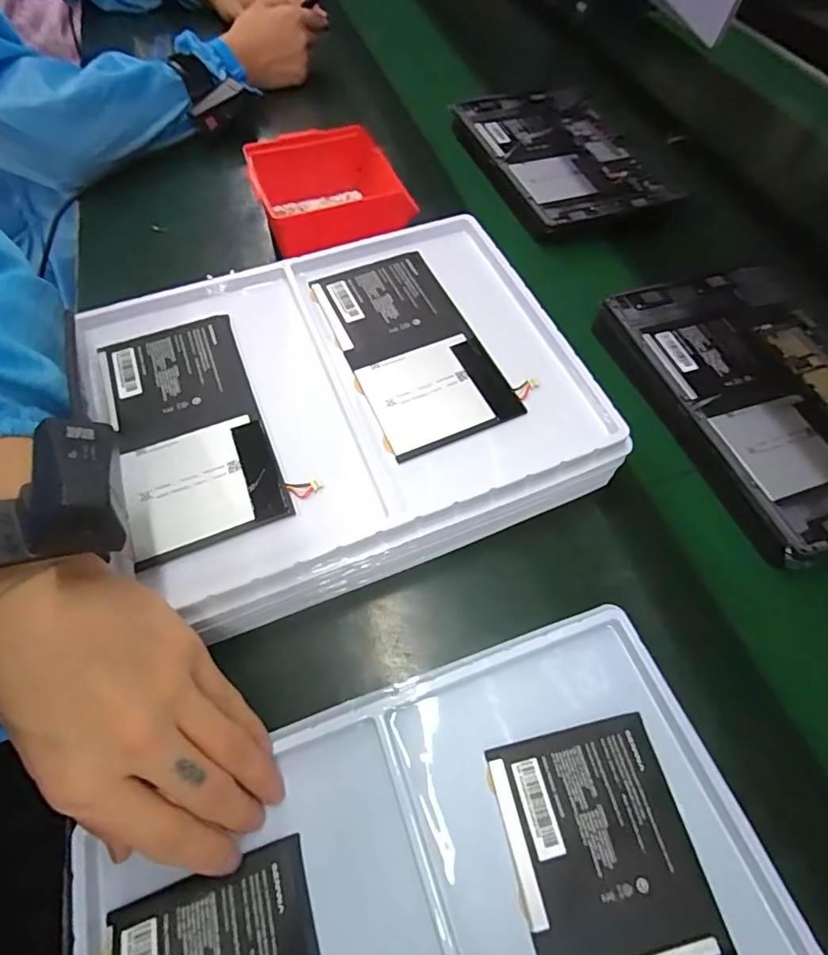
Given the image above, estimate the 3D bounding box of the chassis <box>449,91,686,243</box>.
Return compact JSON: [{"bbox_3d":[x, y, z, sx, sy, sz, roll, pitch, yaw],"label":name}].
[{"bbox_3d":[0.165,-0.369,0.567,0.169,0.023,0.253,-17,63,-10],"label":"chassis"}]

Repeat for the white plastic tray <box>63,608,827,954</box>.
[{"bbox_3d":[0.018,0.221,0.226,0.316,0.022,0.234,-16,61,-9],"label":"white plastic tray"}]

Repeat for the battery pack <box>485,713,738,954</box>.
[{"bbox_3d":[0.102,0.214,0.234,0.091,0.010,0.169,-11,60,-6],"label":"battery pack"}]

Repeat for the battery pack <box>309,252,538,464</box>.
[{"bbox_3d":[-0.002,-0.096,0.355,0.095,0.005,0.170,-22,64,-11],"label":"battery pack"}]

